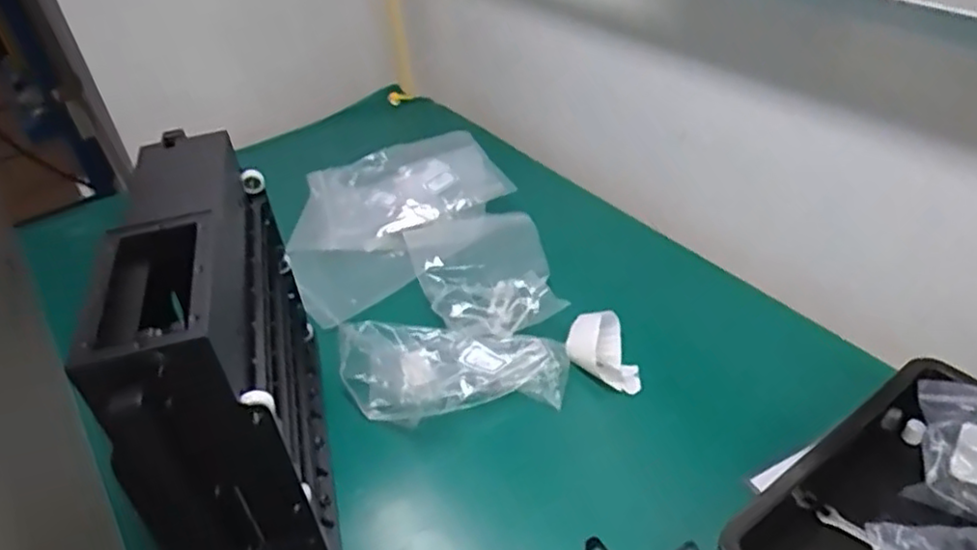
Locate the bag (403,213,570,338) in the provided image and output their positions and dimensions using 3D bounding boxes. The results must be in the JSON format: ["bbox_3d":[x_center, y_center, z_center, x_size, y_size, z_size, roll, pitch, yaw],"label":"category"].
[{"bbox_3d":[-0.006,-0.012,0.850,0.165,0.033,0.237,-13,40,-9],"label":"bag"}]

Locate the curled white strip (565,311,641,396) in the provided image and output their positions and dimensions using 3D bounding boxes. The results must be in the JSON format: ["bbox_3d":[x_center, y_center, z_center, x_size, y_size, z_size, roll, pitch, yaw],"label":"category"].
[{"bbox_3d":[0.120,0.082,0.740,0.069,0.033,0.096,-11,39,-6],"label":"curled white strip"}]

